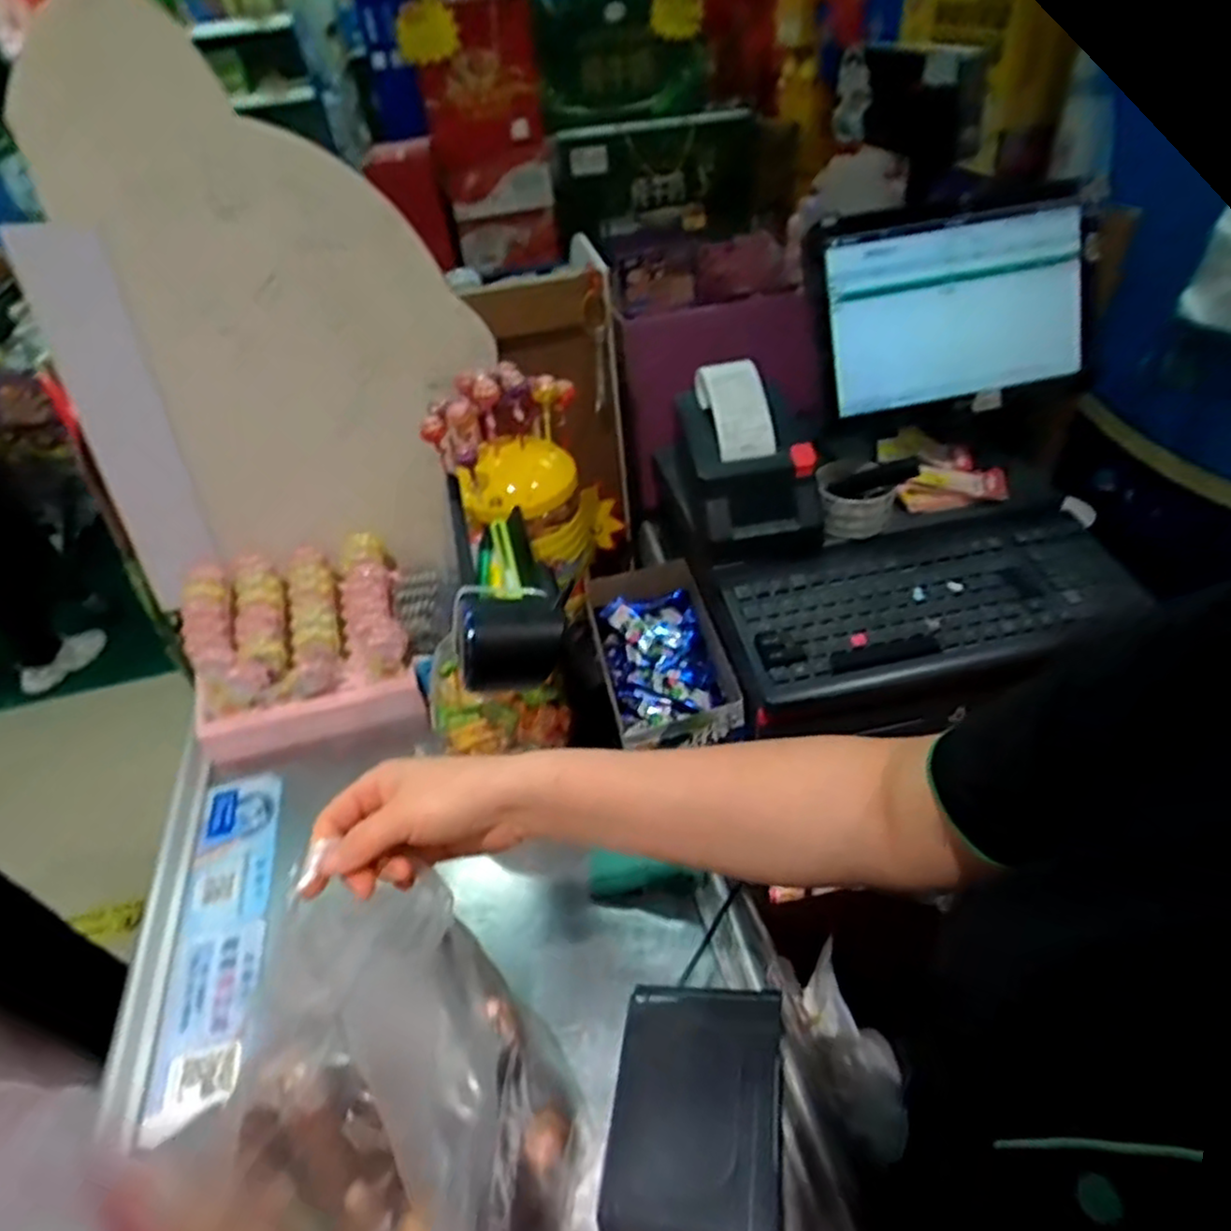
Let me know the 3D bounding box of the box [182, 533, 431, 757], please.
[{"bbox_3d":[-0.354,0.036,0.839,0.237,0.155,0.168,-13,42,-7],"label":"box"}]

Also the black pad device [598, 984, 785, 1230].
[{"bbox_3d":[0.048,0.286,0.429,0.096,0.030,0.134,3,43,10],"label":"black pad device"}]

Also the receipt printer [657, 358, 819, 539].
[{"bbox_3d":[0.129,-0.177,0.776,0.139,0.132,0.211,-7,42,0],"label":"receipt printer"}]

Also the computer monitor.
[{"bbox_3d":[0.348,-0.308,0.727,0.295,0.187,0.050,-12,29,-4],"label":"computer monitor"}]

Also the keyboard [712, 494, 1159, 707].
[{"bbox_3d":[0.308,-0.015,0.721,0.390,0.044,0.170,-13,42,-7],"label":"keyboard"}]

